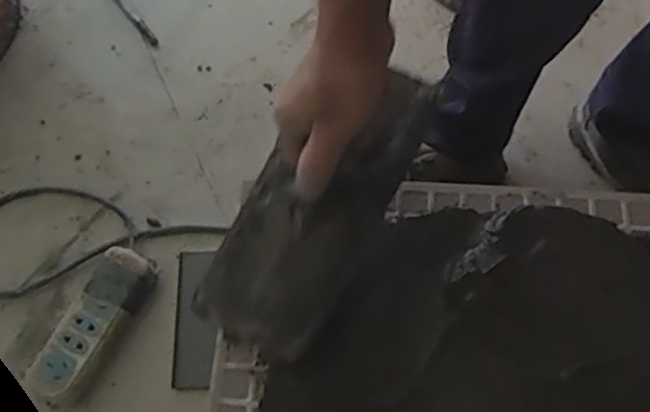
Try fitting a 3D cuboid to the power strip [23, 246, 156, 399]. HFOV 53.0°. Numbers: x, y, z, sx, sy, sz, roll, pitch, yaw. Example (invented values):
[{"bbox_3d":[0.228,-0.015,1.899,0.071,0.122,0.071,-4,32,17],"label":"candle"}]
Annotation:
[{"bbox_3d":[-0.254,0.129,0.715,0.065,0.034,0.171,27,71,11],"label":"power strip"}]

